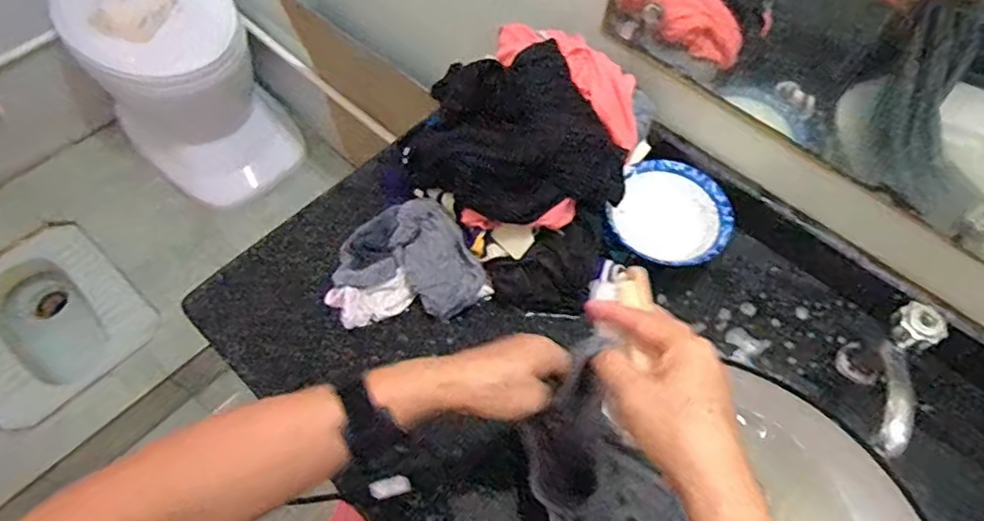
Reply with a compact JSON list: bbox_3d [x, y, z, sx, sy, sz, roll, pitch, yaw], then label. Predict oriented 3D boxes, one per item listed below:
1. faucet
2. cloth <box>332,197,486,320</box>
[{"bbox_3d":[0.360,0.119,0.546,0.036,0.116,0.141,26,63,13],"label":"faucet"},{"bbox_3d":[-0.085,-0.006,0.640,0.158,0.048,0.108,15,61,7],"label":"cloth"}]

